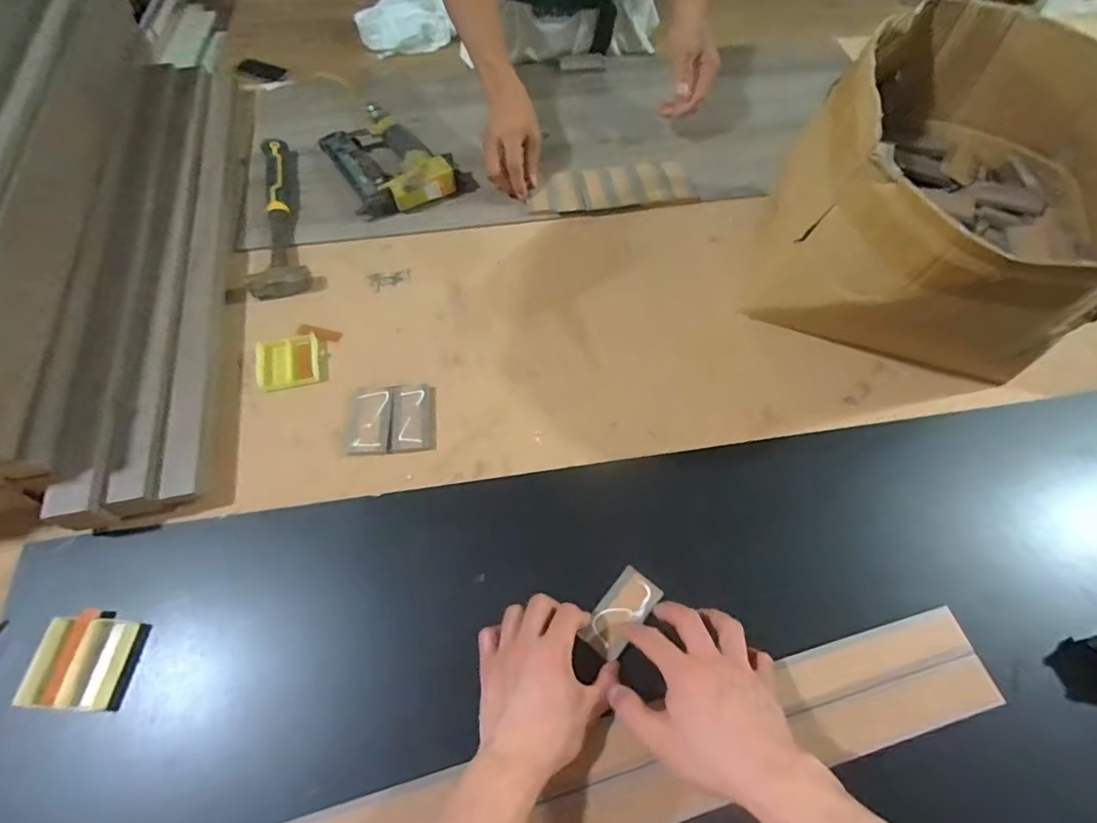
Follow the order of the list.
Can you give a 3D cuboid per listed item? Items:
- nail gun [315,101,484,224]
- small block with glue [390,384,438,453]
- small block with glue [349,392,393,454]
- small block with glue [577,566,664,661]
[{"bbox_3d":[-0.227,-0.377,0.760,0.156,0.046,0.226,-25,64,-14],"label":"nail gun"},{"bbox_3d":[-0.148,0.006,0.581,0.048,0.007,0.079,-6,61,-4],"label":"small block with glue"},{"bbox_3d":[-0.193,0.008,0.576,0.041,0.013,0.073,-3,61,-2],"label":"small block with glue"},{"bbox_3d":[0.066,0.184,0.486,0.042,0.010,0.080,36,62,17],"label":"small block with glue"}]

